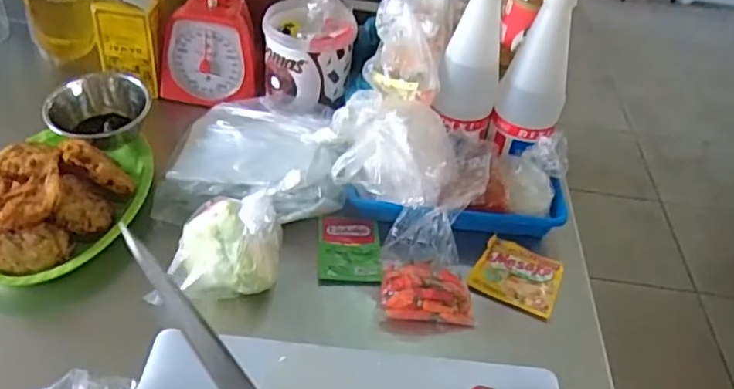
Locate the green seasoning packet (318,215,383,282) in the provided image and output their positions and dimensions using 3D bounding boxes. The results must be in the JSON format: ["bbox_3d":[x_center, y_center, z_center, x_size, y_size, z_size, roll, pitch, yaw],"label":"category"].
[{"bbox_3d":[-0.018,0.056,0.650,0.063,0.016,0.101,2,42,-6],"label":"green seasoning packet"}]

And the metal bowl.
[{"bbox_3d":[-0.303,-0.095,0.699,0.093,0.064,0.101,34,48,26],"label":"metal bowl"}]

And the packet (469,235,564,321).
[{"bbox_3d":[0.159,0.083,0.645,0.083,0.015,0.078,24,44,18],"label":"packet"}]

